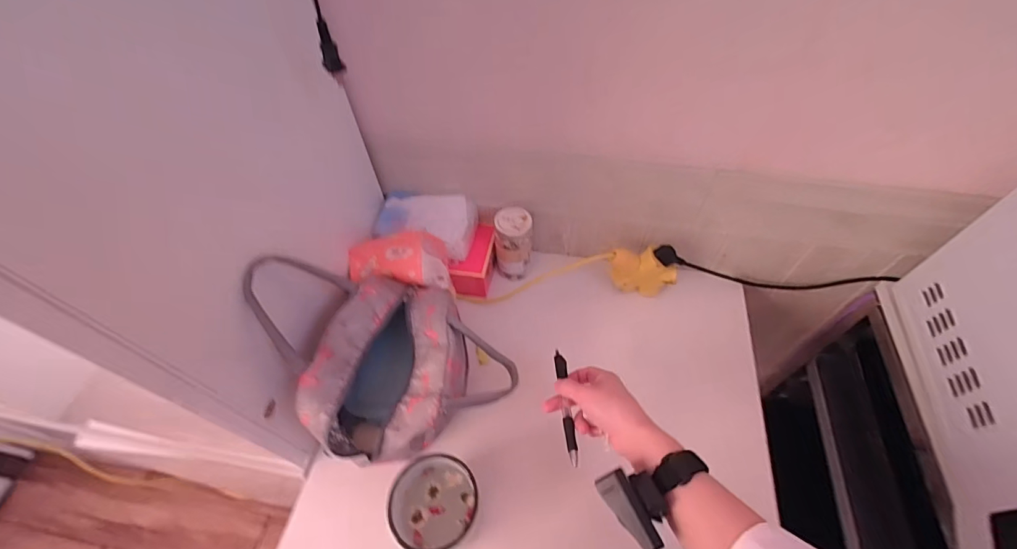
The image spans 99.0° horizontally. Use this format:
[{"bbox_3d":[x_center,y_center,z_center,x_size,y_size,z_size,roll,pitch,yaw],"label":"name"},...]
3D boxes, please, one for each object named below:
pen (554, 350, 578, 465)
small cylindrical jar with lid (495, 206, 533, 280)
[{"bbox_3d":[0.069,0.152,0.515,0.015,0.009,0.142,-3,45,0],"label":"pen"},{"bbox_3d":[0.009,-0.047,0.704,0.057,0.119,0.052,-1,55,1],"label":"small cylindrical jar with lid"}]

